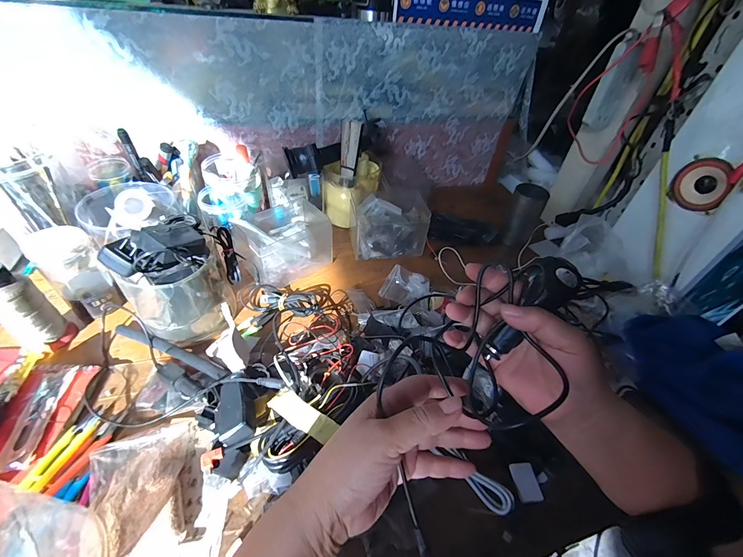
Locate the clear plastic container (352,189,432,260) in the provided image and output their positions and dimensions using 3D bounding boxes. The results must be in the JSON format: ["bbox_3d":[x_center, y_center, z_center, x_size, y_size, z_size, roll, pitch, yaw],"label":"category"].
[{"bbox_3d":[0.031,-0.106,0.626,0.139,0.094,0.113,0,43,-7],"label":"clear plastic container"}]

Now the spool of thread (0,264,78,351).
[{"bbox_3d":[-0.428,0.035,0.394,0.045,0.112,0.043,-9,45,-16],"label":"spool of thread"}]

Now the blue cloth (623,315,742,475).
[{"bbox_3d":[0.428,0.127,0.411,0.128,0.038,0.201,-35,47,4],"label":"blue cloth"}]

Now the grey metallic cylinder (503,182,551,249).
[{"bbox_3d":[0.309,-0.125,0.663,0.066,0.117,0.065,22,45,16],"label":"grey metallic cylinder"}]

